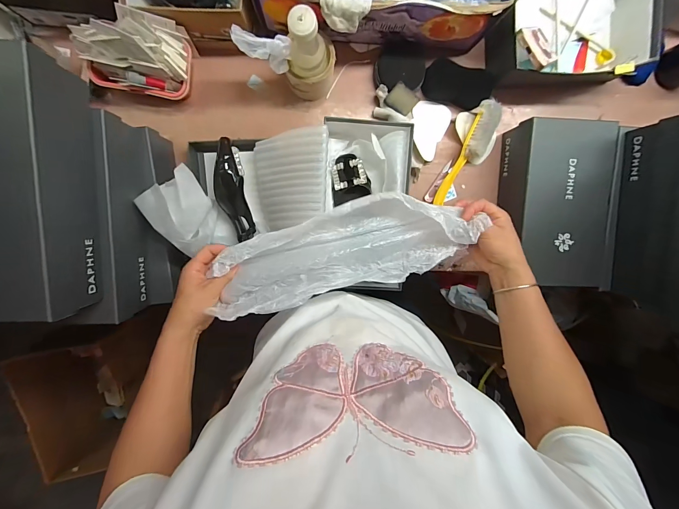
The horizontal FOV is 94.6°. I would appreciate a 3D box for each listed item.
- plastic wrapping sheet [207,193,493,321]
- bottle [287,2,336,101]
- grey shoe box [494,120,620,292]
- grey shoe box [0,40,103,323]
[{"bbox_3d":[0.009,-0.009,0.455,0.365,0.070,0.118,-14,98,-4],"label":"plastic wrapping sheet"},{"bbox_3d":[-0.047,-0.320,0.510,0.077,0.179,0.070,0,98,-3],"label":"bottle"},{"bbox_3d":[0.408,-0.094,0.598,0.158,0.093,0.285,0,98,-3],"label":"grey shoe box"},{"bbox_3d":[-0.403,-0.080,0.372,0.149,0.103,0.293,1,98,-3],"label":"grey shoe box"}]

